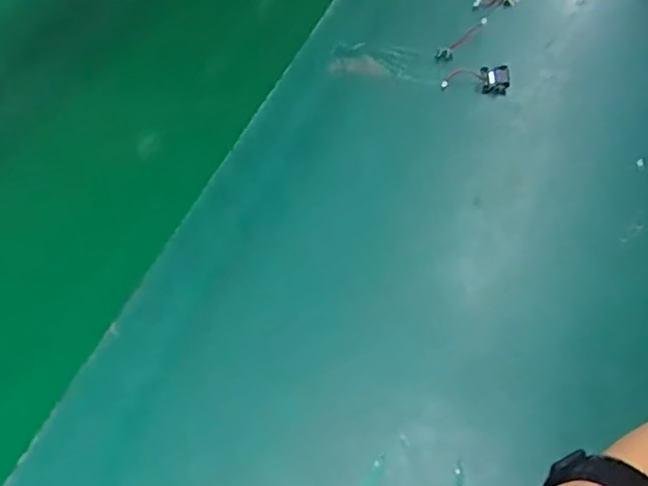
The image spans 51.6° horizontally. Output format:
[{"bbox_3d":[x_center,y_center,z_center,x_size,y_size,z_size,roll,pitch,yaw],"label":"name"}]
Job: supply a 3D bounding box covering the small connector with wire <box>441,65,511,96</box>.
[{"bbox_3d":[0.138,-0.149,0.605,0.057,0.021,0.026,14,55,12],"label":"small connector with wire"}]

